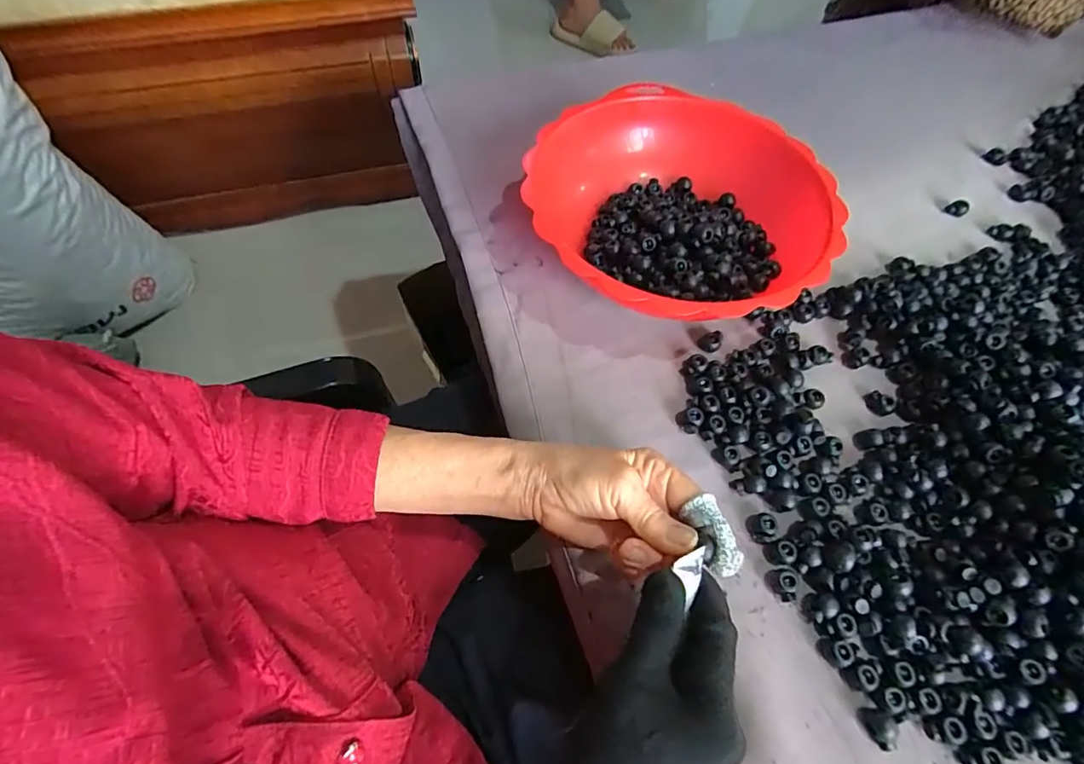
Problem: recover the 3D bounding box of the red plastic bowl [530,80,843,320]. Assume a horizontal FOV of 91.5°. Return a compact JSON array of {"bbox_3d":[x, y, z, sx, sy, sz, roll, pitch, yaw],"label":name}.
[{"bbox_3d":[0.106,-0.135,0.436,0.219,0.074,0.239,2,59,-3],"label":"red plastic bowl"}]

